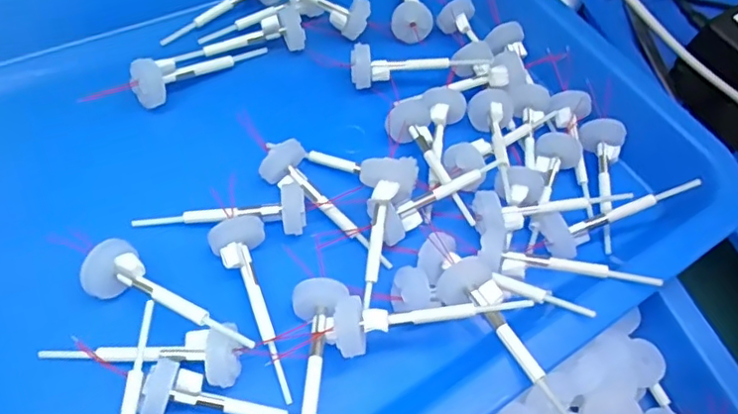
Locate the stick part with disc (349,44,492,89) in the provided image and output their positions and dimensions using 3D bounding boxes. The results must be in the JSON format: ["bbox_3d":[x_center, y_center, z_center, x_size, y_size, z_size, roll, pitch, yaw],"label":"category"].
[{"bbox_3d":[0.024,-0.070,0.288,0.067,0.015,0.015,-8,62,-9],"label":"stick part with disc"}]

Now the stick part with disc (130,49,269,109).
[{"bbox_3d":[-0.075,-0.064,0.273,0.067,0.016,0.017,-27,65,-36],"label":"stick part with disc"}]

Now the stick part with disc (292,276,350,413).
[{"bbox_3d":[-0.018,0.057,0.202,0.019,0.020,0.067,2,61,-3],"label":"stick part with disc"}]

